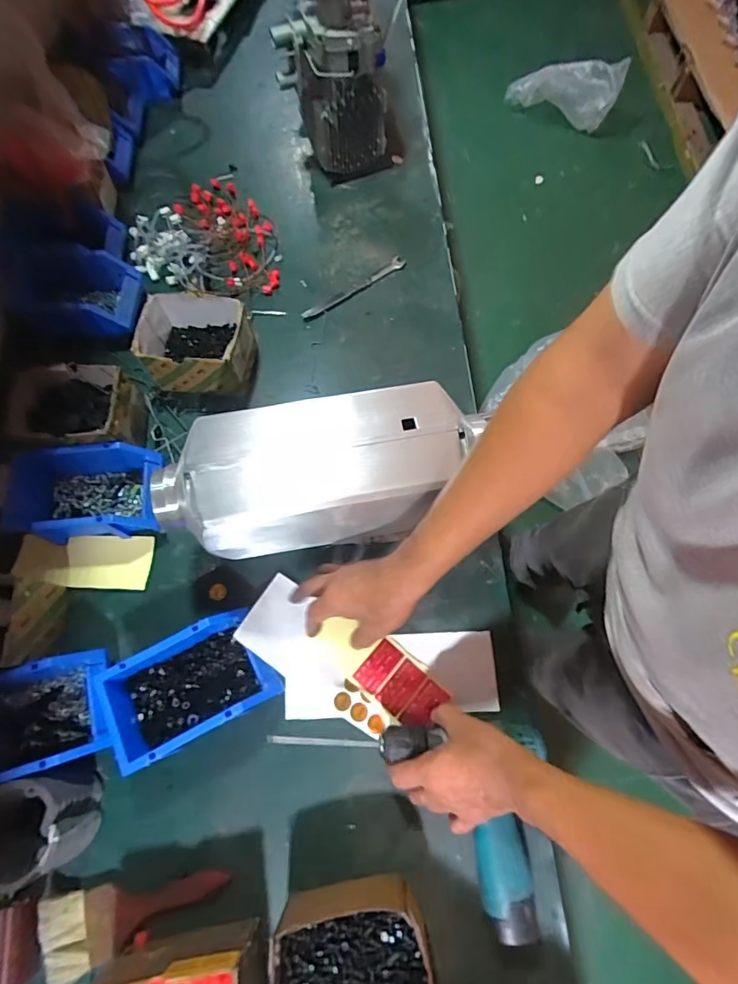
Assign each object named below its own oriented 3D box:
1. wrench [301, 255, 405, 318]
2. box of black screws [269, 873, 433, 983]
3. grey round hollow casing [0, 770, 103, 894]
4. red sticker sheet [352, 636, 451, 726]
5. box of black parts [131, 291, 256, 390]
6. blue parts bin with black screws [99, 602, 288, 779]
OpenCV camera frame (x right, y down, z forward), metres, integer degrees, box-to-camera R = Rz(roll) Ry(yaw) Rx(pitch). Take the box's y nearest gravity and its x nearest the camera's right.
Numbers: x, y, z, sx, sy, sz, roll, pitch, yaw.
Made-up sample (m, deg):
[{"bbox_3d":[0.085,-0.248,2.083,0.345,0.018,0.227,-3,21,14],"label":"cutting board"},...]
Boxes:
[{"bbox_3d":[-0.028,-0.350,0.830,0.204,0.008,0.019,-33,72,-10],"label":"wrench"},{"bbox_3d":[-0.016,0.466,0.484,0.150,0.090,0.112,-10,70,-3],"label":"box of black screws"},{"bbox_3d":[-0.368,0.364,0.530,0.104,0.072,0.095,0,70,1],"label":"grey round hollow casing"},{"bbox_3d":[0.040,0.241,0.607,0.104,0.006,0.066,39,75,14],"label":"red sticker sheet"},{"bbox_3d":[-0.256,-0.222,0.736,0.154,0.089,0.123,1,70,2],"label":"box of black parts"},{"bbox_3d":[-0.214,0.233,0.580,0.193,0.073,0.122,-28,72,-9],"label":"blue parts bin with black screws"}]

